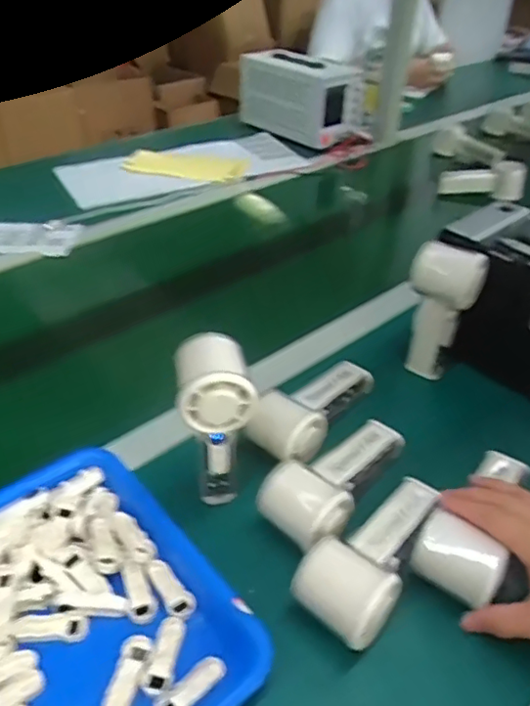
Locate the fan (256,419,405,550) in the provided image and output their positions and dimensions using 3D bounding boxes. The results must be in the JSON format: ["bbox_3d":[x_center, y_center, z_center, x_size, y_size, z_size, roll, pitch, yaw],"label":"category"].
[{"bbox_3d":[0.060,0.110,0.494,0.070,0.048,0.154,29,45,31],"label":"fan"}]

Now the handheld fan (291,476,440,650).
[{"bbox_3d":[0.086,0.152,0.441,0.063,0.053,0.153,26,43,29],"label":"handheld fan"}]

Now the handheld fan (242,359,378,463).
[{"bbox_3d":[0.047,0.051,0.558,0.067,0.049,0.143,25,43,28],"label":"handheld fan"}]

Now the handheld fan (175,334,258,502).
[{"bbox_3d":[-0.041,0.057,0.461,0.056,0.136,0.062,-5,38,-9],"label":"handheld fan"}]

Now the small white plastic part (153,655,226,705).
[{"bbox_3d":[-0.049,0.222,0.374,0.051,0.008,0.020,-27,46,-33],"label":"small white plastic part"}]

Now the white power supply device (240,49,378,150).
[{"bbox_3d":[0.092,-0.577,1.287,0.281,0.161,0.170,31,46,33],"label":"white power supply device"}]

